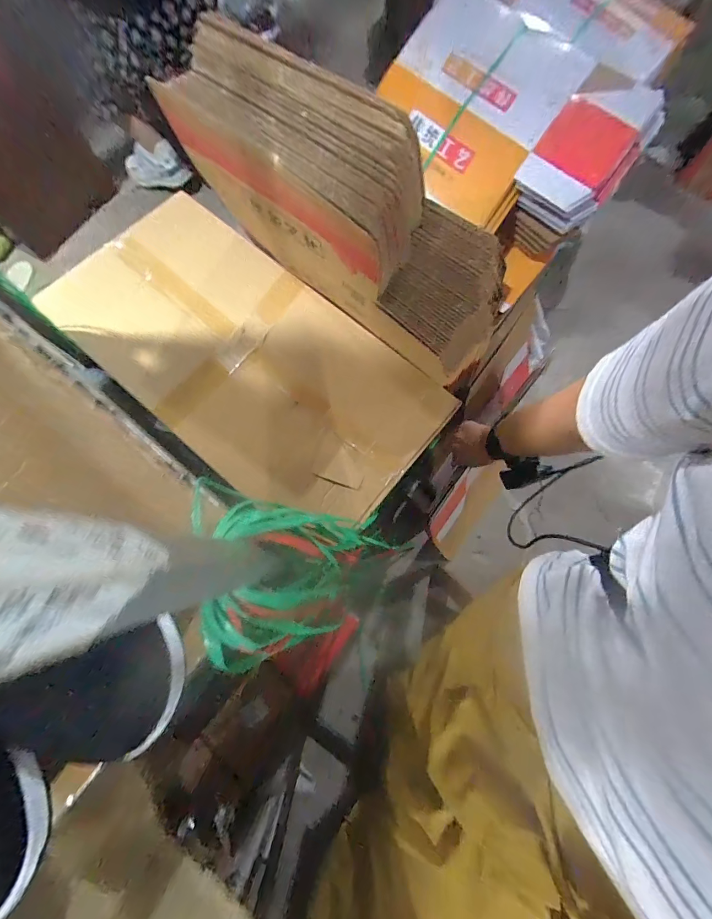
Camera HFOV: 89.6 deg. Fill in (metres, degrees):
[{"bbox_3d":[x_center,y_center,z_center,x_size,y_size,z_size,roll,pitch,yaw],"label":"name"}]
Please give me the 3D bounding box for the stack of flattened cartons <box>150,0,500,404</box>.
[{"bbox_3d":[-0.017,-0.280,0.448,0.415,0.249,0.137,32,77,7],"label":"stack of flattened cartons"}]

